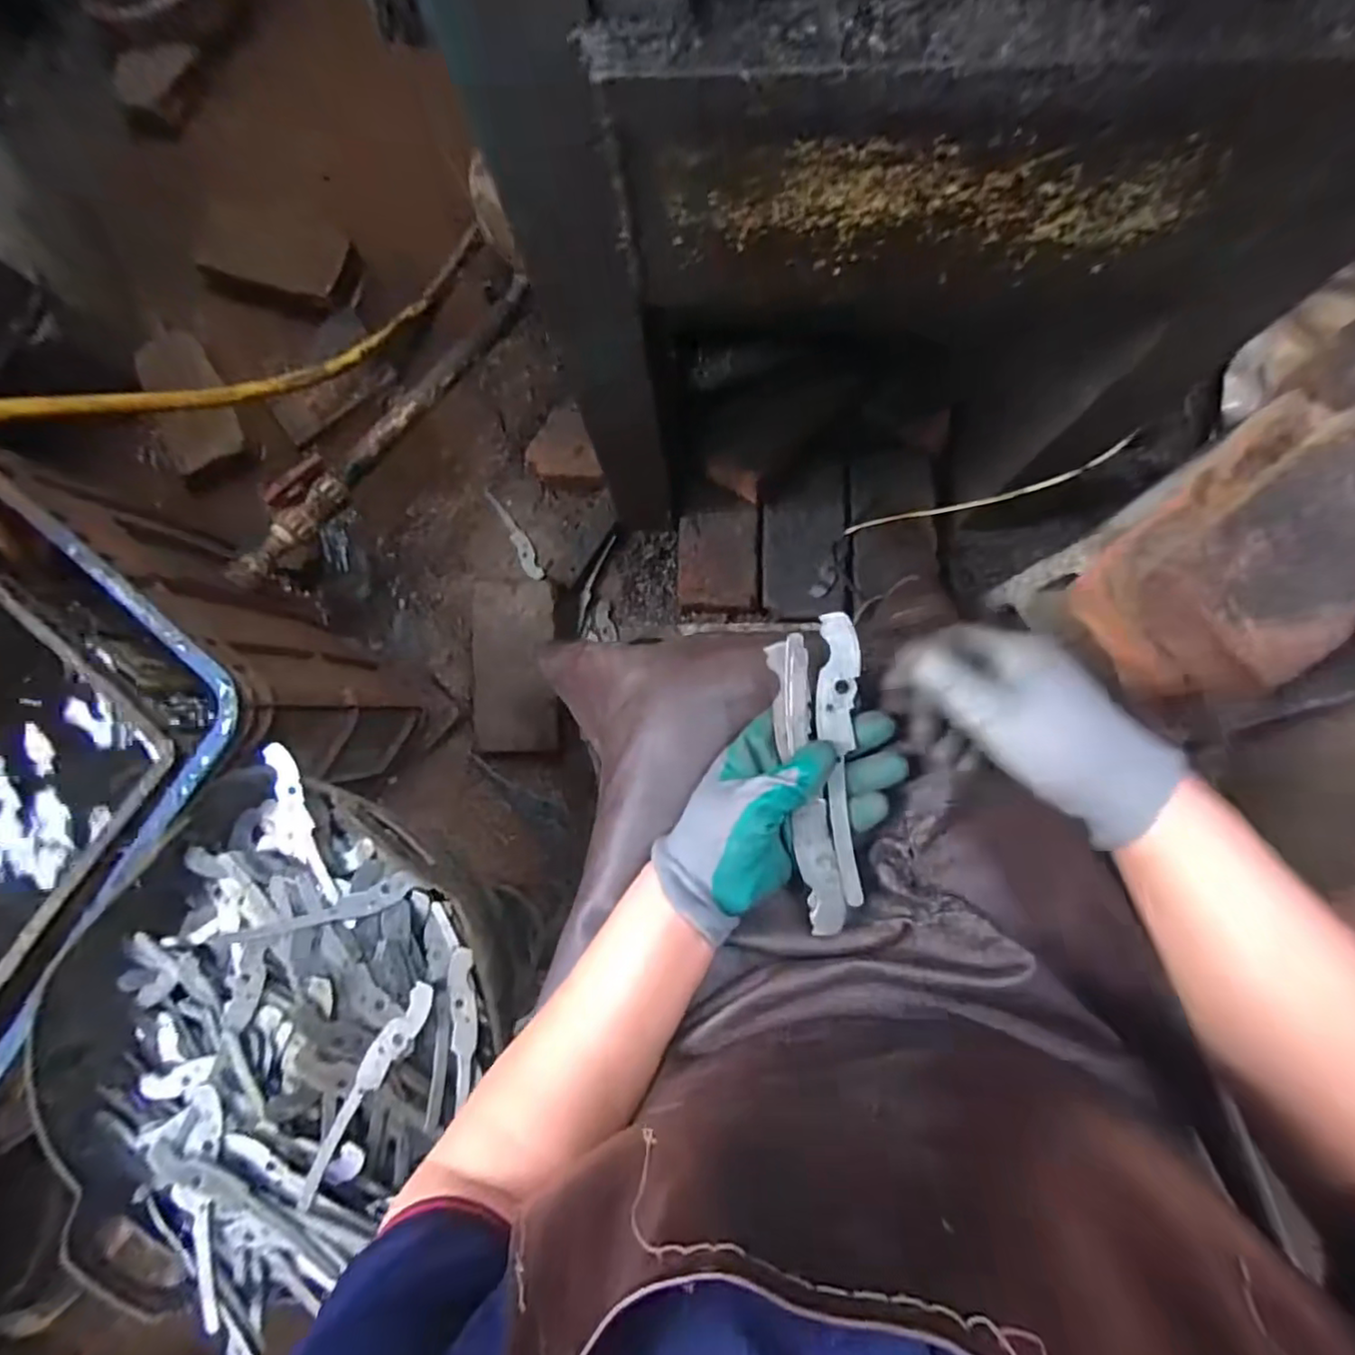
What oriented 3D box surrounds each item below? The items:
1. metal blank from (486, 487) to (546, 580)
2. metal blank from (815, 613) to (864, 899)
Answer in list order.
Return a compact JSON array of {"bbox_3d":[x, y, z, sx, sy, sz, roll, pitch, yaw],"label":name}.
[{"bbox_3d":[-0.247,-0.218,0.957,0.028,0.008,0.185,-32,70,-1],"label":"metal blank"},{"bbox_3d":[0.098,0.048,0.378,0.025,0.007,0.170,-2,88,3],"label":"metal blank"}]

